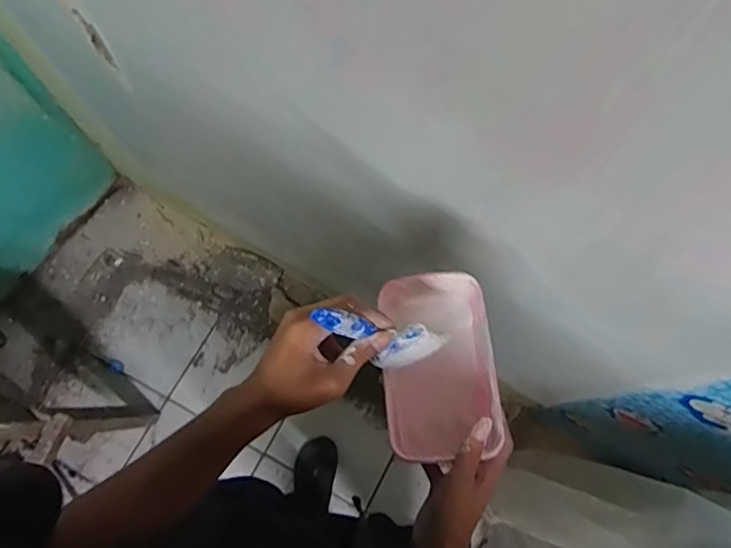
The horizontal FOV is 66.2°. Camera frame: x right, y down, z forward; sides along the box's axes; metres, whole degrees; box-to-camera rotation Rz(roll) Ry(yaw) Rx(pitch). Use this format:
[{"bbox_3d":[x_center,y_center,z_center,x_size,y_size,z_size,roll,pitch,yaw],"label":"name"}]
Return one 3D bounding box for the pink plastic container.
[{"bbox_3d":[0.070,0.089,0.589,0.095,0.087,0.185,-5,74,-3],"label":"pink plastic container"}]

